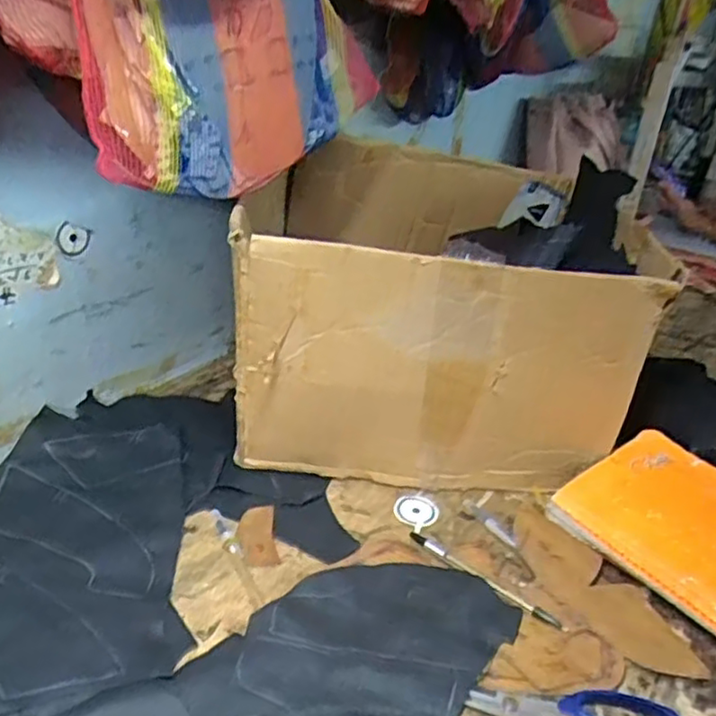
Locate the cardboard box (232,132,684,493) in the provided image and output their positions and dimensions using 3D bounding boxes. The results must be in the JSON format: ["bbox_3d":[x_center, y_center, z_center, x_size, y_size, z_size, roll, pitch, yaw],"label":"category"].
[{"bbox_3d":[0.072,-0.060,0.720,0.380,0.239,0.389,2,29,-7],"label":"cardboard box"}]

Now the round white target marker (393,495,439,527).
[{"bbox_3d":[0.053,0.140,0.609,0.041,0.007,0.035,11,29,11],"label":"round white target marker"}]

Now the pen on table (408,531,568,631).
[{"bbox_3d":[0.100,0.175,0.527,0.140,0.004,0.010,27,35,34],"label":"pen on table"}]

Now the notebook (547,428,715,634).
[{"bbox_3d":[0.285,0.144,0.552,0.143,0.020,0.198,-28,40,-27],"label":"notebook"}]

